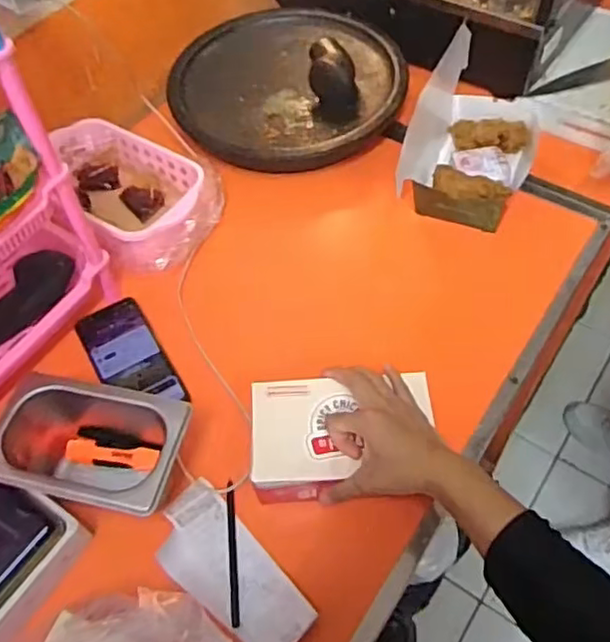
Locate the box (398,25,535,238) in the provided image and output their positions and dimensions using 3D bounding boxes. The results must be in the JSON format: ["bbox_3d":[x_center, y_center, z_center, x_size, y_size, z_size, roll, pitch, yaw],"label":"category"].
[{"bbox_3d":[0.222,-0.237,0.839,0.138,0.124,0.214,19,58,15],"label":"box"}]

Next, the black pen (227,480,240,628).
[{"bbox_3d":[-0.069,0.220,0.621,0.008,0.005,0.135,-6,55,-1],"label":"black pen"}]

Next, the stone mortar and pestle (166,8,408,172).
[{"bbox_3d":[-0.027,-0.356,0.966,0.332,0.064,0.330,-1,55,2],"label":"stone mortar and pestle"}]

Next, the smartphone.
[{"bbox_3d":[-0.204,0.040,0.749,0.076,0.016,0.176,-26,54,-17],"label":"smartphone"}]

